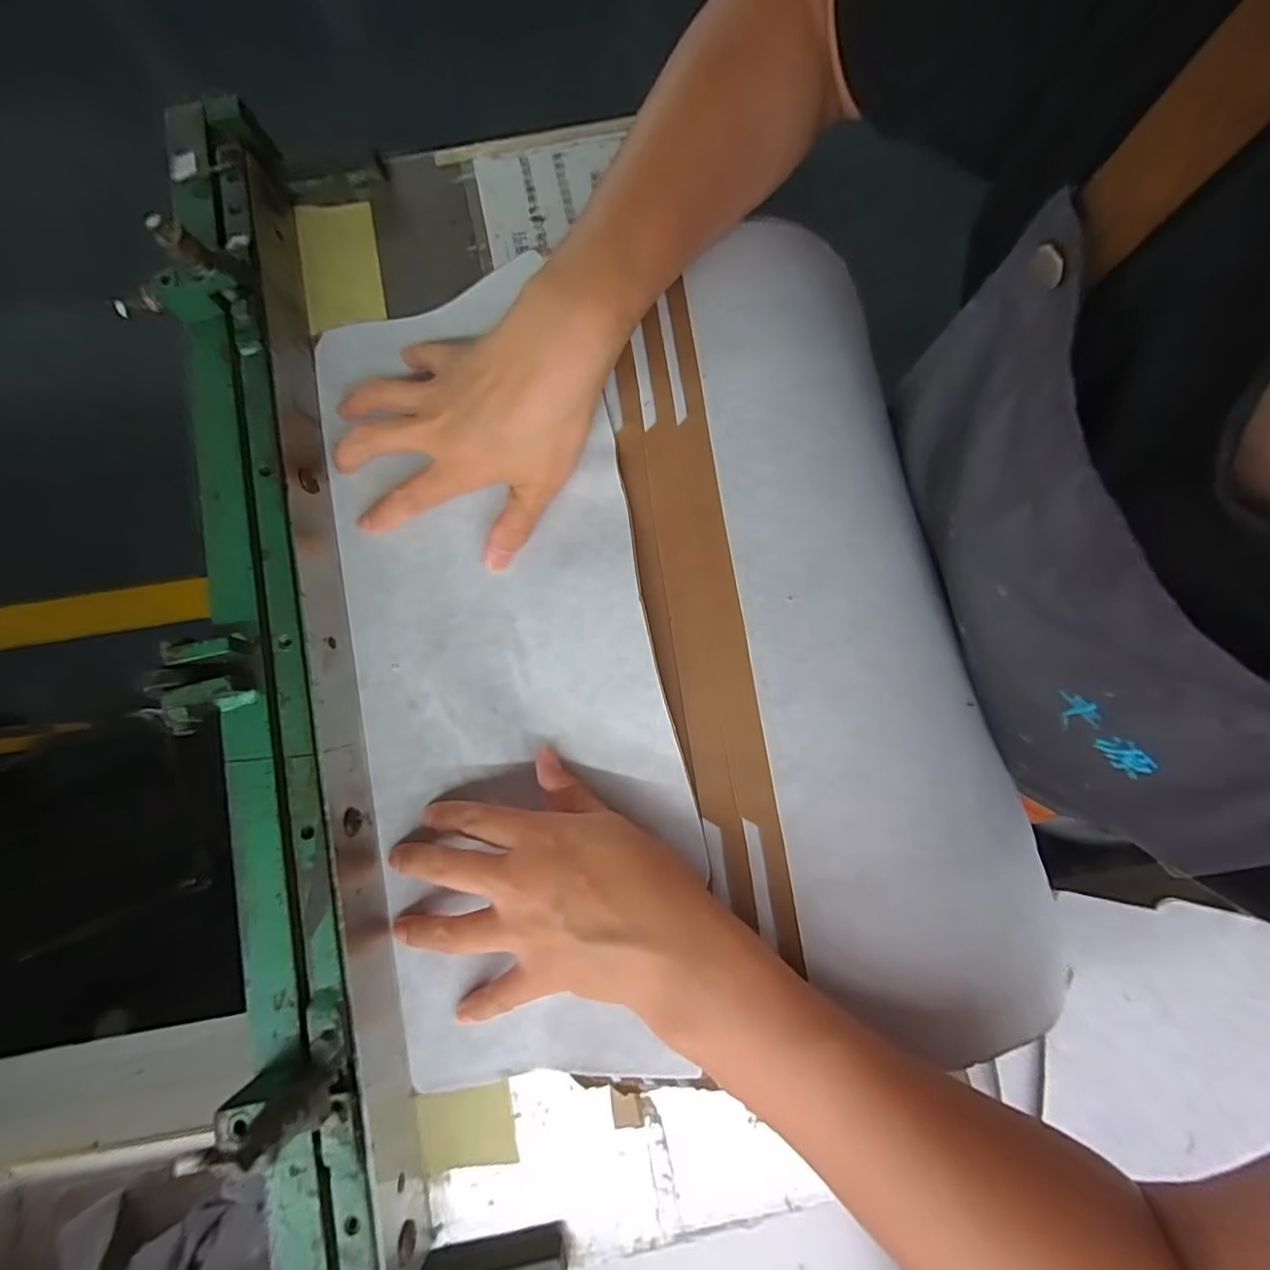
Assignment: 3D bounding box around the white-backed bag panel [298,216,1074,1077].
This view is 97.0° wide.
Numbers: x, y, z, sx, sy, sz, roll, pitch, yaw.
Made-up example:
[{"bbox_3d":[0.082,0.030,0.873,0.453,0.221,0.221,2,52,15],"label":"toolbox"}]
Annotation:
[{"bbox_3d":[0.003,-0.010,0.296,0.313,0.055,0.423,-12,80,-3],"label":"white-backed bag panel"}]

